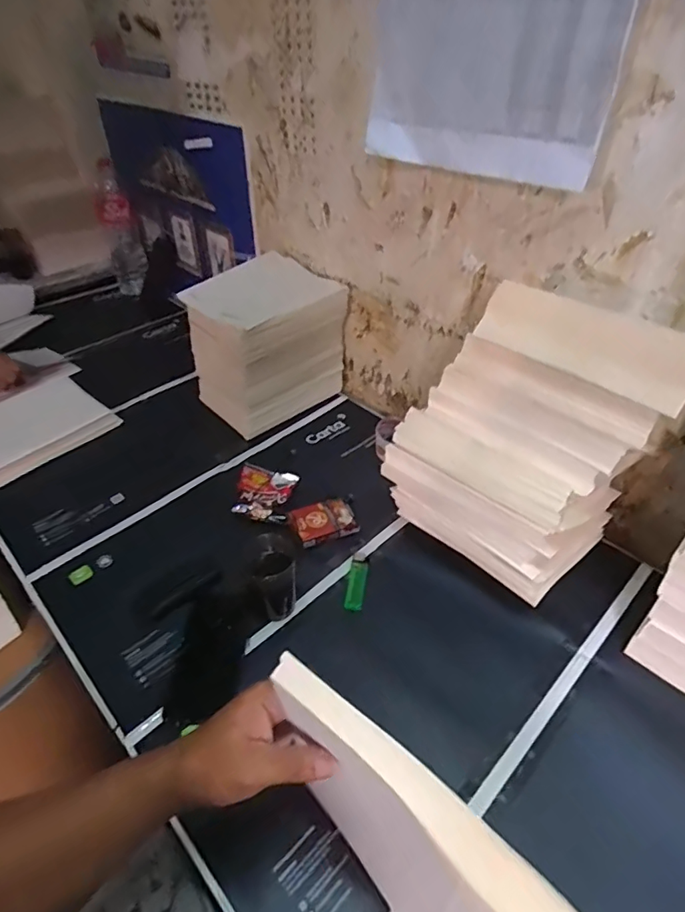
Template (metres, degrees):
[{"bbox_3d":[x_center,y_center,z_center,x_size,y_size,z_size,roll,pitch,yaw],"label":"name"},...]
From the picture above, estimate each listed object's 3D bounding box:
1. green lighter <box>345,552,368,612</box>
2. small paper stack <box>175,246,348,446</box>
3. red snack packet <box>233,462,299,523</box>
[{"bbox_3d":[0.019,0.162,0.671,0.023,0.012,0.080,4,41,7],"label":"green lighter"},{"bbox_3d":[-0.135,-0.199,0.935,0.228,0.228,0.187,-31,48,-29],"label":"small paper stack"},{"bbox_3d":[-0.118,0.054,0.771,0.078,0.025,0.102,3,41,7],"label":"red snack packet"}]

